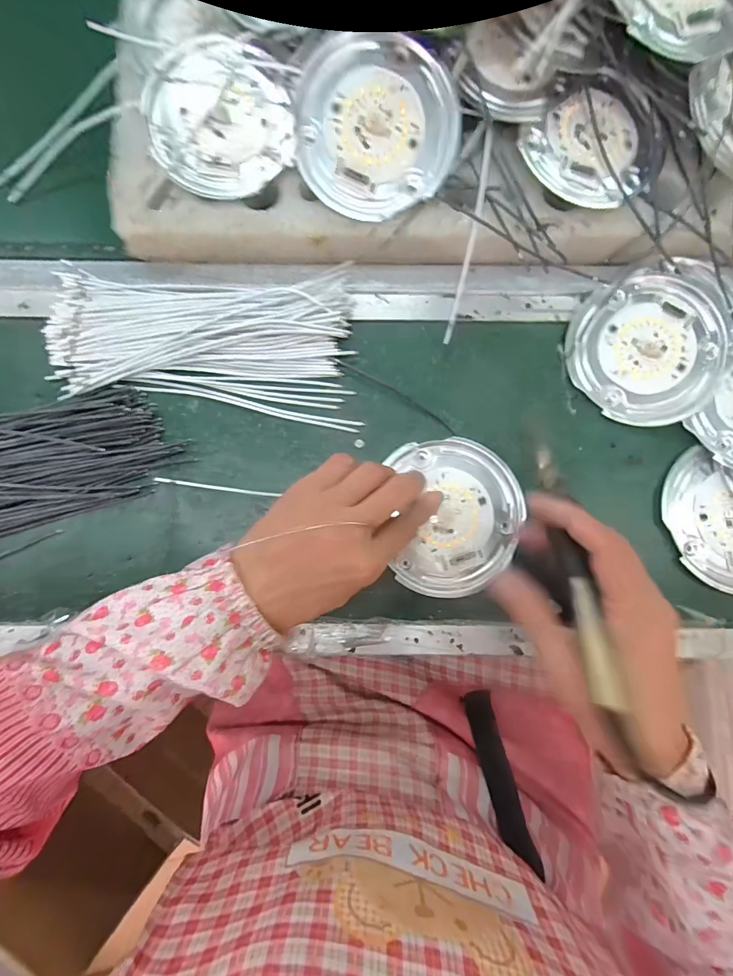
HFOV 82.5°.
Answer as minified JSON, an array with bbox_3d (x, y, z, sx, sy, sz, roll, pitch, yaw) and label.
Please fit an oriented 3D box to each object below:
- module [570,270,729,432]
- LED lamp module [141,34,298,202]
[{"bbox_3d":[0.201,-0.099,0.298,0.104,0.010,0.104,-27,83,-3],"label":"module"},{"bbox_3d":[-0.103,-0.249,0.281,0.091,0.011,0.107,-34,83,-4],"label":"LED lamp module"}]

